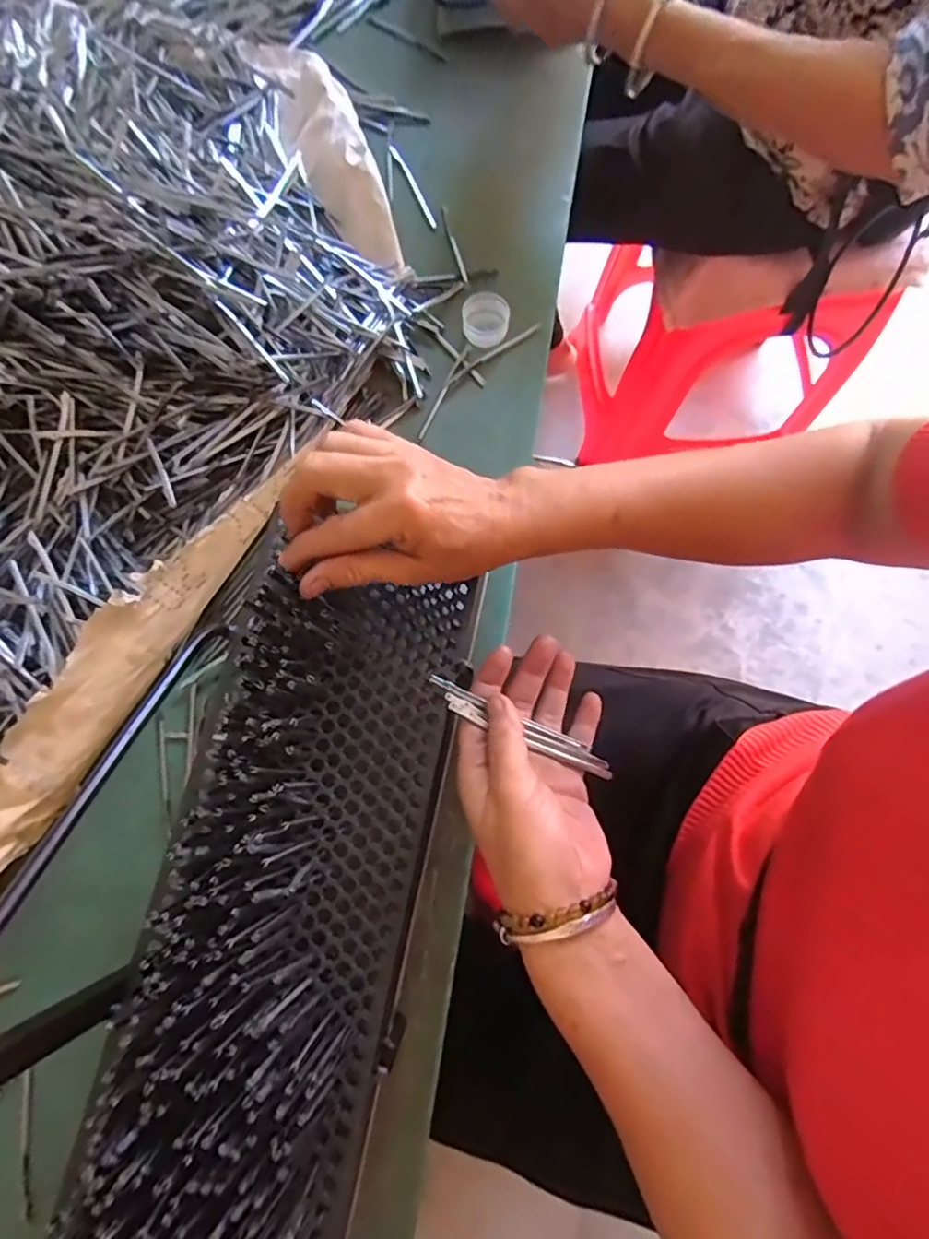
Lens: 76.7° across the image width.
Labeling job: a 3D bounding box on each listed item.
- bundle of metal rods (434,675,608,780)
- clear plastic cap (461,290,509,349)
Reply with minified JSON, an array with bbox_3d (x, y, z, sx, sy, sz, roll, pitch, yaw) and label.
[{"bbox_3d":[0.032,0.064,0.339,0.120,0.006,0.014,28,77,-6],"label":"bundle of metal rods"},{"bbox_3d":[0.018,-0.259,0.508,0.040,0.020,0.041,2,77,1],"label":"clear plastic cap"}]

